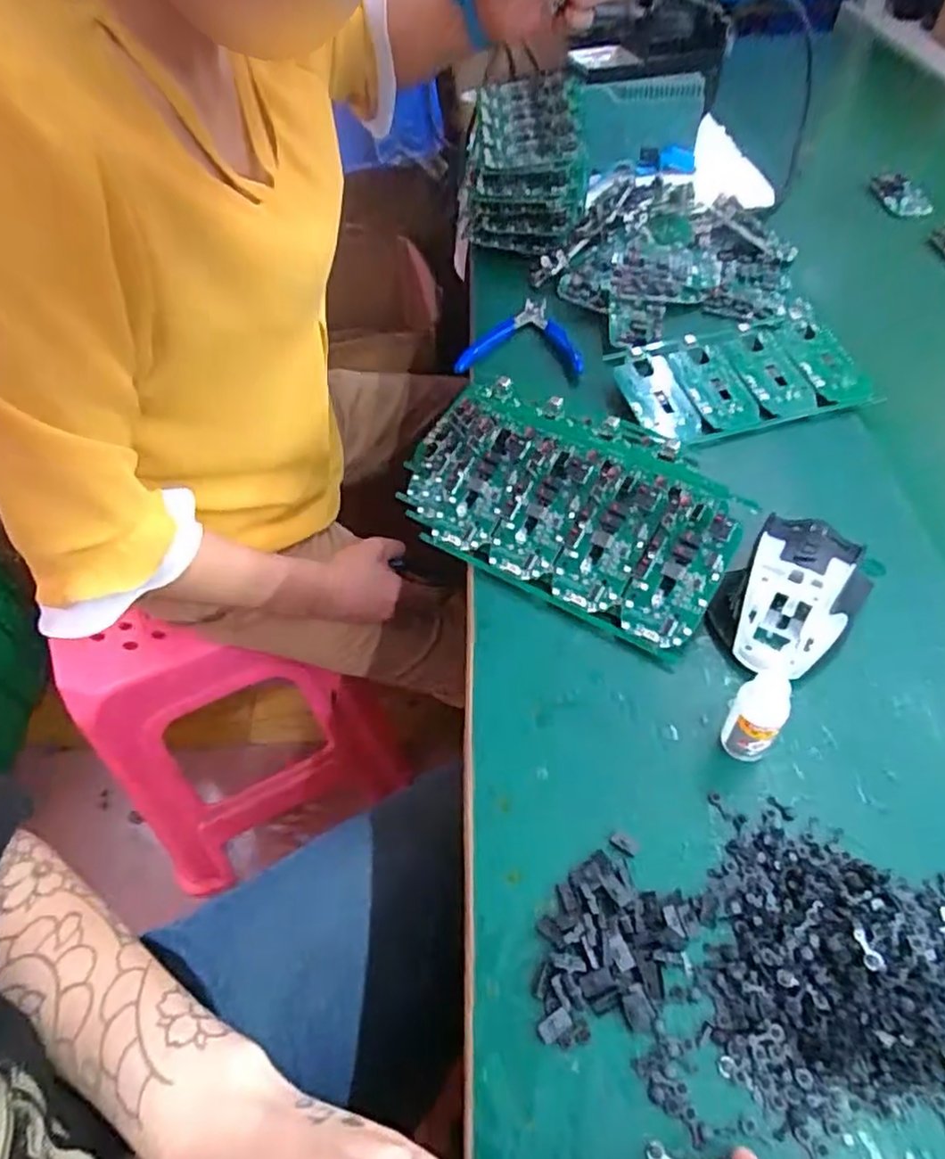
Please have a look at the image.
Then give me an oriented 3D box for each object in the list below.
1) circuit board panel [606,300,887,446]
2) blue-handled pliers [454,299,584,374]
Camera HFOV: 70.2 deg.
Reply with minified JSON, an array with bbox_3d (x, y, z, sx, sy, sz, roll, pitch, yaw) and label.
[{"bbox_3d":[0.216,-0.167,0.539,0.195,0.014,0.119,-14,52,-8],"label":"circuit board panel"},{"bbox_3d":[0.053,-0.221,0.612,0.111,0.020,0.104,12,53,12],"label":"blue-handled pliers"}]

